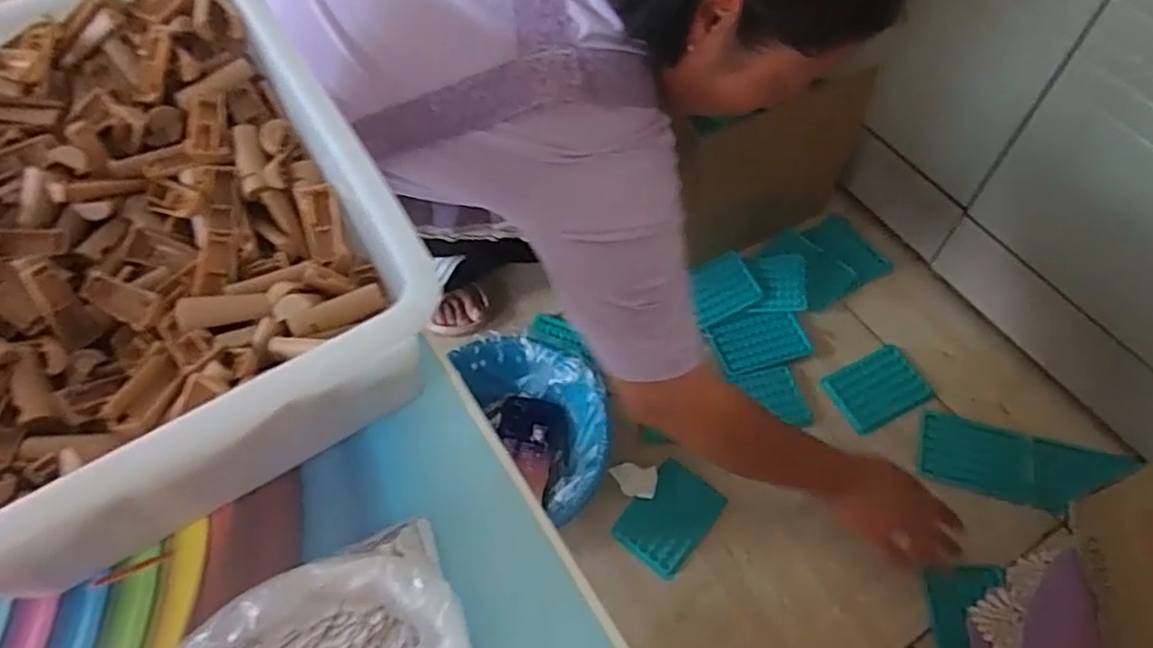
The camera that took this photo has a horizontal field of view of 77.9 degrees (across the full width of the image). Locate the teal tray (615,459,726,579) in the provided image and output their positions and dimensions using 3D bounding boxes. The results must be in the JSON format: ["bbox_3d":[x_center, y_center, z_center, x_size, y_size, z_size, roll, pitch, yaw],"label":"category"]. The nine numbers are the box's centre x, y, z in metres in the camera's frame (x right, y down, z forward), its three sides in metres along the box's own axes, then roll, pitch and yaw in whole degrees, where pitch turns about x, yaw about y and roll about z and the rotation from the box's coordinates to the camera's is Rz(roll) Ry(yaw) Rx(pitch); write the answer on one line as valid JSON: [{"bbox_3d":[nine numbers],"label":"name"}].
[{"bbox_3d":[0.119,0.247,0.909,0.094,0.018,0.125,36,67,20],"label":"teal tray"}]

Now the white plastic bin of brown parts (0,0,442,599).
[{"bbox_3d":[-0.272,-0.051,0.424,0.278,0.101,0.349,-31,63,-15],"label":"white plastic bin of brown parts"}]

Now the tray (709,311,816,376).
[{"bbox_3d":[0.266,0.023,1.032,0.129,0.010,0.085,-14,60,-6],"label":"tray"}]

